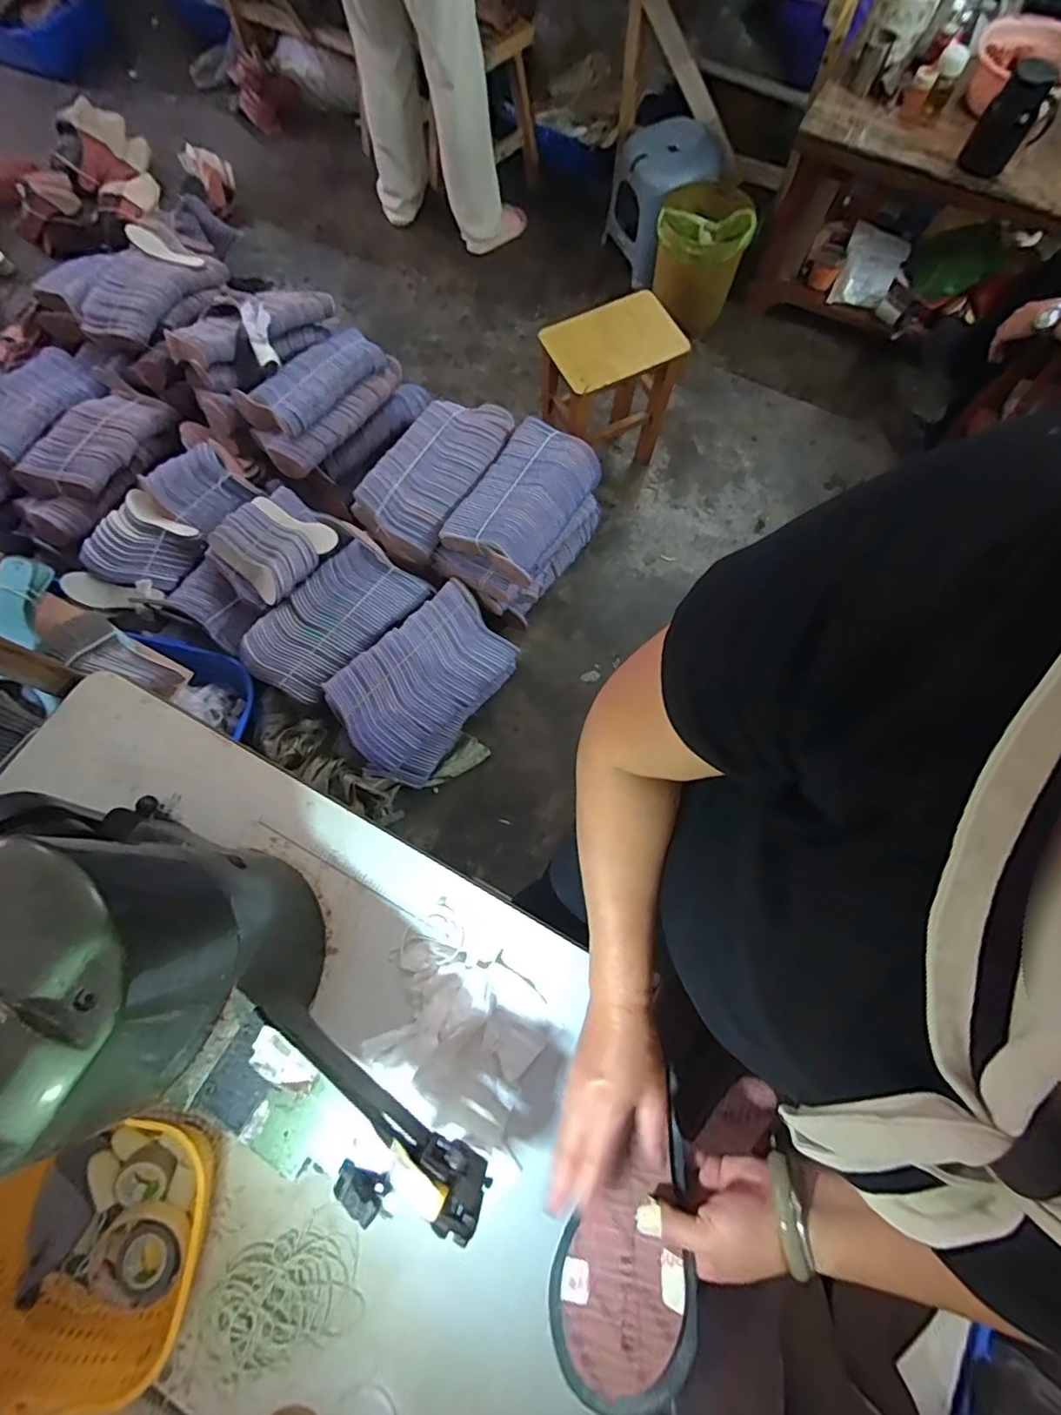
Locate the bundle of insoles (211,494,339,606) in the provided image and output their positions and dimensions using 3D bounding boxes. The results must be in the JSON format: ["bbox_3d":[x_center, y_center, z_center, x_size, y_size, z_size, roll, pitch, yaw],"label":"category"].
[{"bbox_3d":[-0.600,-0.390,1.322,0.213,0.066,0.220,42,78,12],"label":"bundle of insoles"}]

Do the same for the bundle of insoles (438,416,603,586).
[{"bbox_3d":[-0.008,-0.500,1.331,0.231,0.078,0.385,31,76,9],"label":"bundle of insoles"}]

